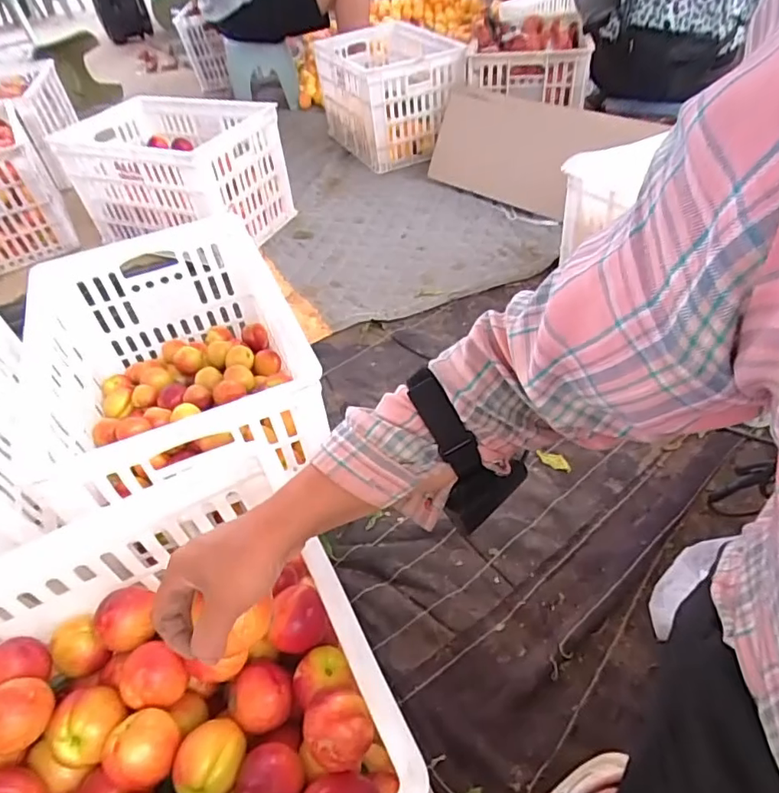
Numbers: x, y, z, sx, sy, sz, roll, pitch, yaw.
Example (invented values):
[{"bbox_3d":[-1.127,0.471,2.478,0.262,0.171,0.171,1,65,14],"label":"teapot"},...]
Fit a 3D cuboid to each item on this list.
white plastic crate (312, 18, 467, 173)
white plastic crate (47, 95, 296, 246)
[{"bbox_3d":[-0.005,-0.972,1.730,0.361,0.342,0.523,-22,46,-18],"label":"white plastic crate"},{"bbox_3d":[-0.551,-0.595,1.399,0.484,0.275,0.331,14,47,19],"label":"white plastic crate"}]

